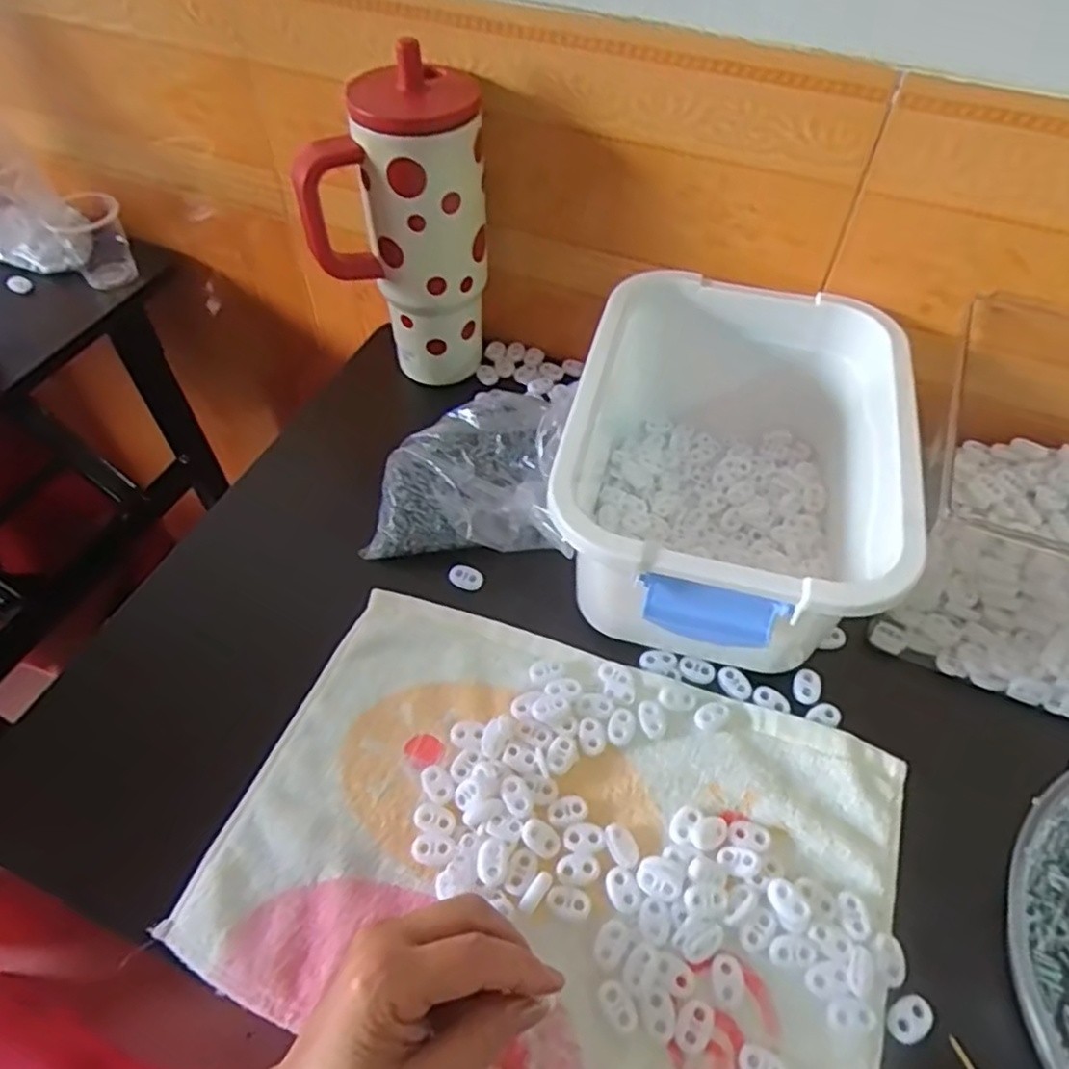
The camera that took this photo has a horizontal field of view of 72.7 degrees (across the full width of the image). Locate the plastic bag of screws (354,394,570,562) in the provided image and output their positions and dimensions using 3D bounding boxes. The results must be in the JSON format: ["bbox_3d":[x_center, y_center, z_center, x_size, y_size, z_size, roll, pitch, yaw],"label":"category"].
[{"bbox_3d":[-0.032,-0.043,0.489,0.135,0.073,0.124,13,54,9],"label":"plastic bag of screws"}]

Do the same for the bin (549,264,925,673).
[{"bbox_3d":[0.118,-0.045,0.464,0.189,0.116,0.261,11,54,8],"label":"bin"}]

